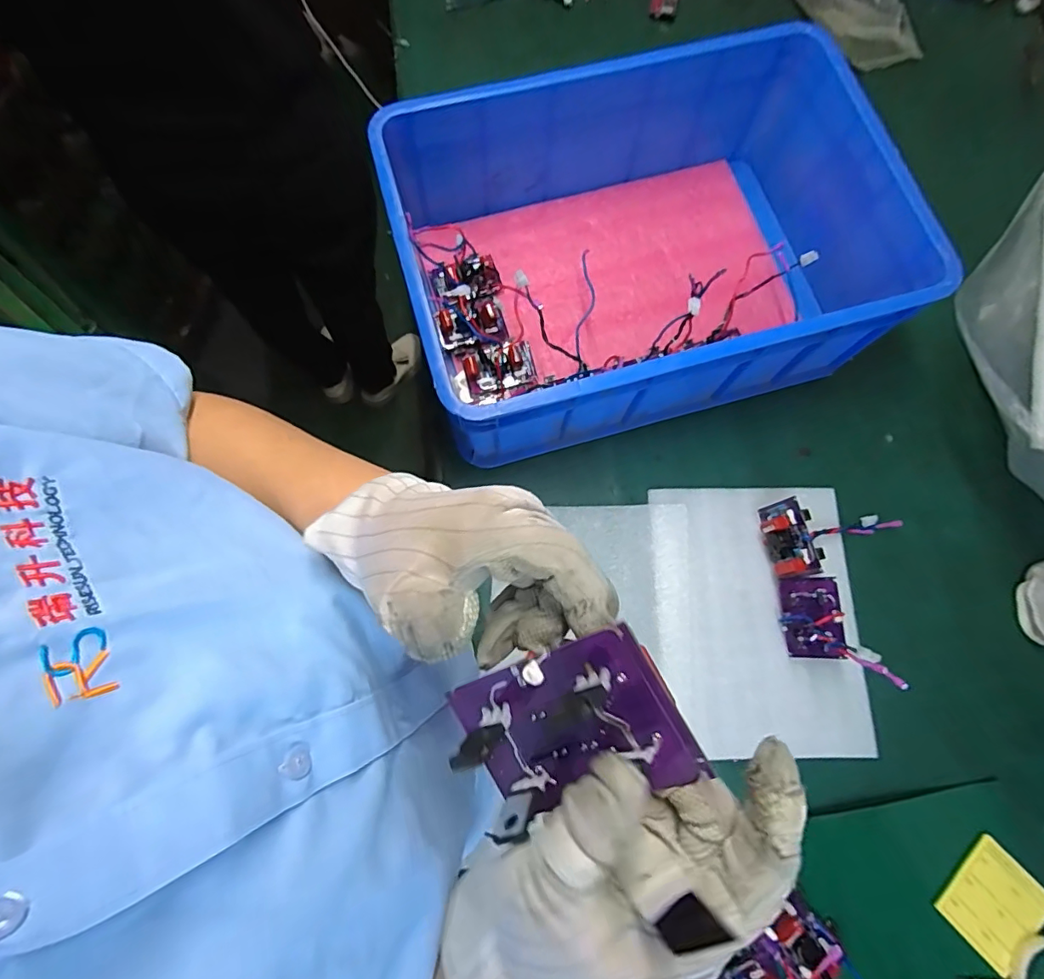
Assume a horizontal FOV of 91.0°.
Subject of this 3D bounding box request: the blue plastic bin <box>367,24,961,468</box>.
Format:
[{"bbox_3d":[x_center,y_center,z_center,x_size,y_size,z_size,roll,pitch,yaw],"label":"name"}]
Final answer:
[{"bbox_3d":[0.159,-0.314,0.689,0.604,0.207,0.410,-16,76,-5],"label":"blue plastic bin"}]

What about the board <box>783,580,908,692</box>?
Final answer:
[{"bbox_3d":[0.360,0.159,0.596,0.060,0.148,0.116,1,76,0],"label":"board"}]

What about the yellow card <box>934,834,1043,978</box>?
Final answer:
[{"bbox_3d":[0.548,0.479,0.592,0.107,0.009,0.091,-40,79,-10],"label":"yellow card"}]

